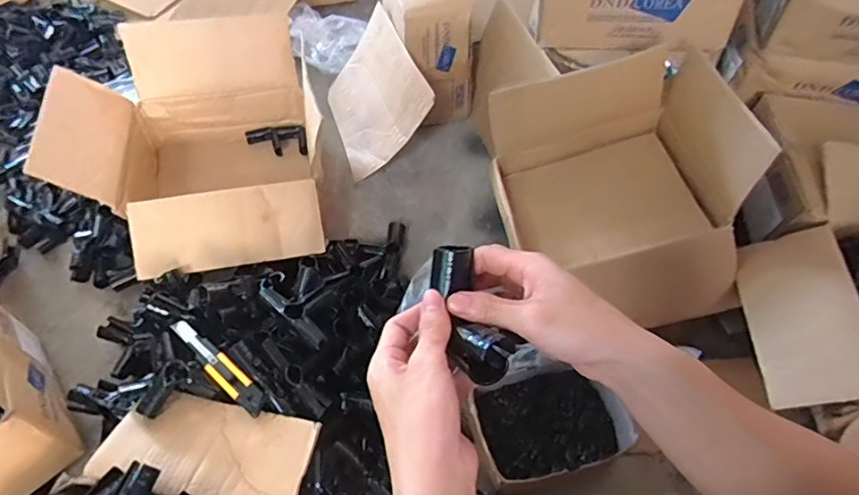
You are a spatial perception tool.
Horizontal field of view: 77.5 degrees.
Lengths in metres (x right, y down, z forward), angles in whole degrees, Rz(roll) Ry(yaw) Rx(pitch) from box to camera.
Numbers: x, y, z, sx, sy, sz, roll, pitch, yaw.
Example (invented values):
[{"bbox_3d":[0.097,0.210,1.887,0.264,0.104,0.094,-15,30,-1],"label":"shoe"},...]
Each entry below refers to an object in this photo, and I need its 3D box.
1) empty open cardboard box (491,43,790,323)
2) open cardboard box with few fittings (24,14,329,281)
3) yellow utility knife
[{"bbox_3d":[0.304,-0.087,0.867,0.338,0.284,0.375,-6,55,-5],"label":"empty open cardboard box"},{"bbox_3d":[-0.411,-0.172,0.996,0.414,0.270,0.480,-9,54,-7],"label":"open cardboard box with few fittings"},{"bbox_3d":[-0.296,0.159,0.745,0.192,0.011,0.032,38,62,22],"label":"yellow utility knife"}]

